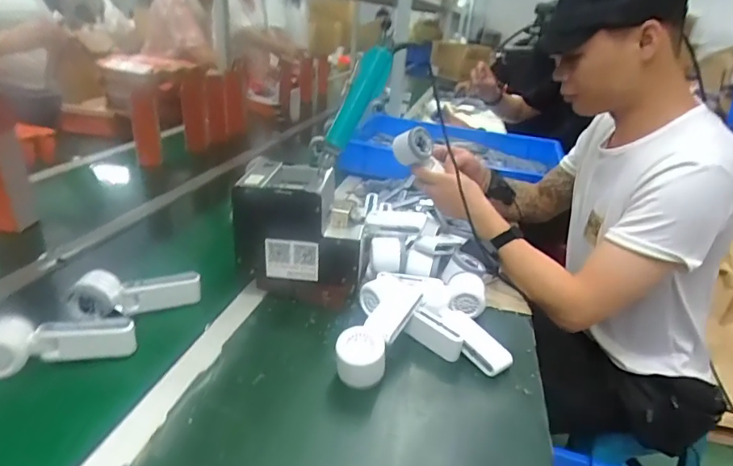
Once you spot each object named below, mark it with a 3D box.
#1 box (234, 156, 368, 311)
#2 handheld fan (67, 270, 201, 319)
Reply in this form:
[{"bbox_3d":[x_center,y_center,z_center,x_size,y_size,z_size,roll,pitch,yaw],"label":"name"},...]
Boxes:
[{"bbox_3d":[-0.092,0.007,0.711,0.177,0.180,0.124,7,25,4],"label":"box"},{"bbox_3d":[-0.316,0.083,0.652,0.159,0.044,0.050,-3,26,-17],"label":"handheld fan"}]

